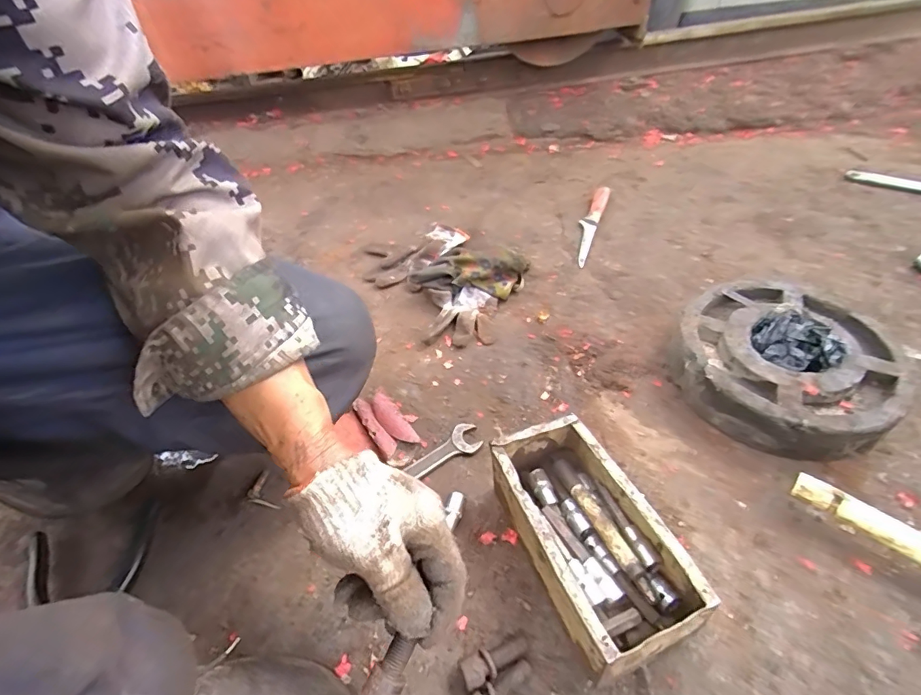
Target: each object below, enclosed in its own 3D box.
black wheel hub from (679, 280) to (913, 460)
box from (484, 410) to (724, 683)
[{"bbox_3d":[0.394,0.014,0.562,0.222,0.083,0.226,-2,46,3],"label":"black wheel hub"},{"bbox_3d":[0.116,0.174,0.433,0.107,0.087,0.208,-19,46,-13],"label":"box"}]

